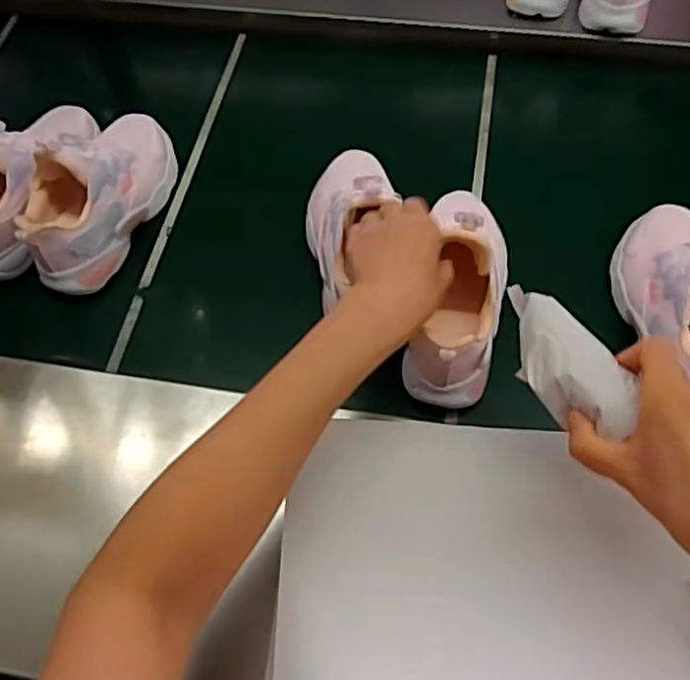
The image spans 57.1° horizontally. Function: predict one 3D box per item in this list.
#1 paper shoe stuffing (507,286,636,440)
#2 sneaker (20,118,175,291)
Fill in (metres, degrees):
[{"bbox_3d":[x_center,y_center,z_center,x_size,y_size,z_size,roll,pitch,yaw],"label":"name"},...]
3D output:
[{"bbox_3d":[0.135,0.010,0.405,0.044,0.034,0.128,-15,44,-6],"label":"paper shoe stuffing"},{"bbox_3d":[-0.247,-0.159,0.627,0.087,0.104,0.215,20,65,11],"label":"sneaker"}]

